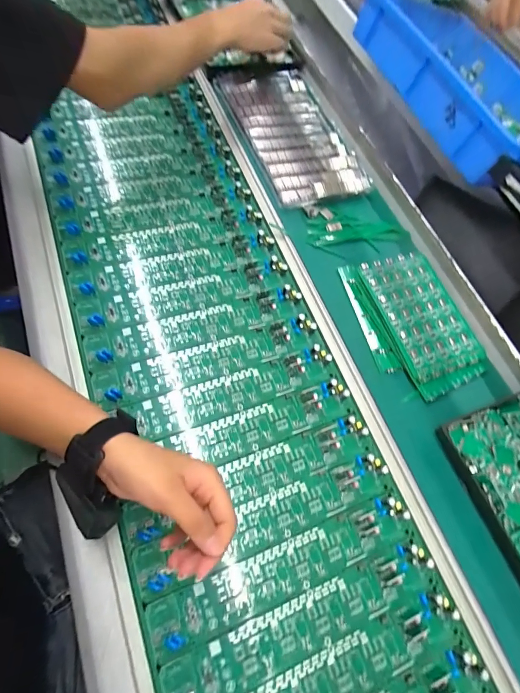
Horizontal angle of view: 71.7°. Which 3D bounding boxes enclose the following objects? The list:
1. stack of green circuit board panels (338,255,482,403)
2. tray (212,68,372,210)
[{"bbox_3d":[0.205,-0.036,0.478,0.133,0.024,0.198,-16,69,-10],"label":"stack of green circuit board panels"},{"bbox_3d":[0.054,-0.362,0.599,0.165,0.025,0.306,-19,70,-17],"label":"tray"}]

